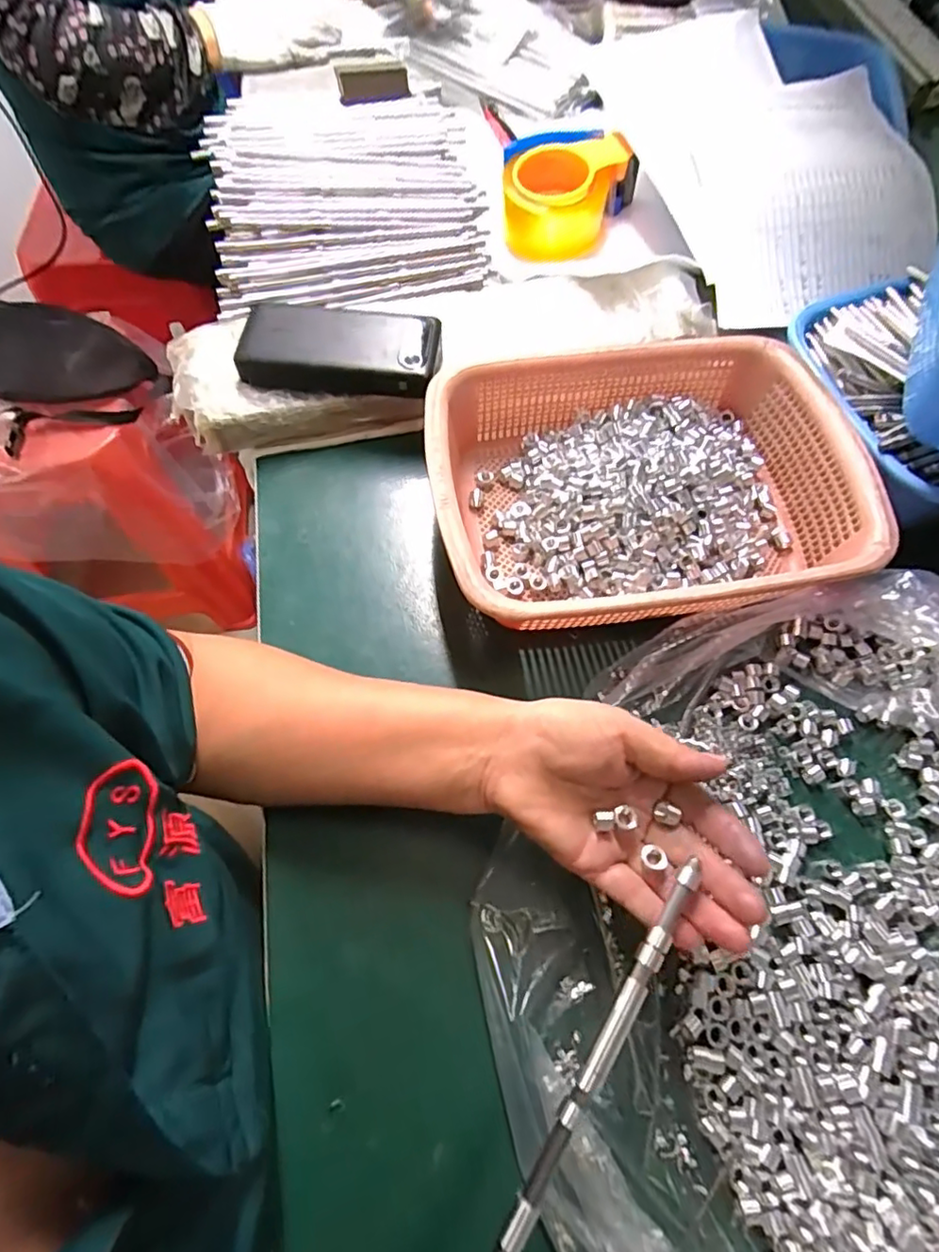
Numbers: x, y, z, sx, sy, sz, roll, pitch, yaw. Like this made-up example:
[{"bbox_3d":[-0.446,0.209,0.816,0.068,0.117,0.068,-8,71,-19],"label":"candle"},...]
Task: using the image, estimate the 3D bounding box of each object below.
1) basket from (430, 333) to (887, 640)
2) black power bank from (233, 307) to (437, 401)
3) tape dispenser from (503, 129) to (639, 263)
[{"bbox_3d":[0.122,-0.102,0.423,0.287,0.072,0.211,-9,66,-5],"label":"basket"},{"bbox_3d":[-0.102,-0.222,0.469,0.153,0.023,0.070,3,66,1],"label":"black power bank"},{"bbox_3d":[0.102,-0.434,0.601,0.133,0.068,0.106,4,66,1],"label":"tape dispenser"}]

